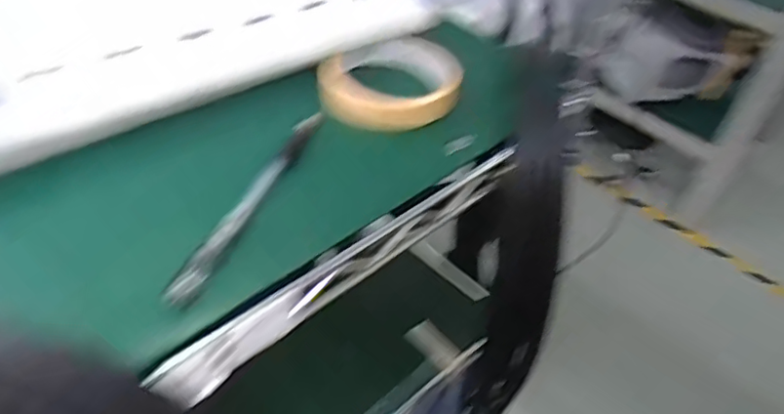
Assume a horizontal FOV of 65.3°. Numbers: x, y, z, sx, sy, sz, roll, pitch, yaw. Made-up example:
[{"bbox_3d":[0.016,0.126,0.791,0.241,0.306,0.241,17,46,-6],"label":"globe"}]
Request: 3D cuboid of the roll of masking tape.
[{"bbox_3d":[-0.002,-0.091,0.443,0.099,0.027,0.099,4,42,-4],"label":"roll of masking tape"}]

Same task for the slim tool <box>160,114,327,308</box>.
[{"bbox_3d":[-0.075,-0.009,0.344,0.012,0.010,0.160,17,43,10],"label":"slim tool"}]

